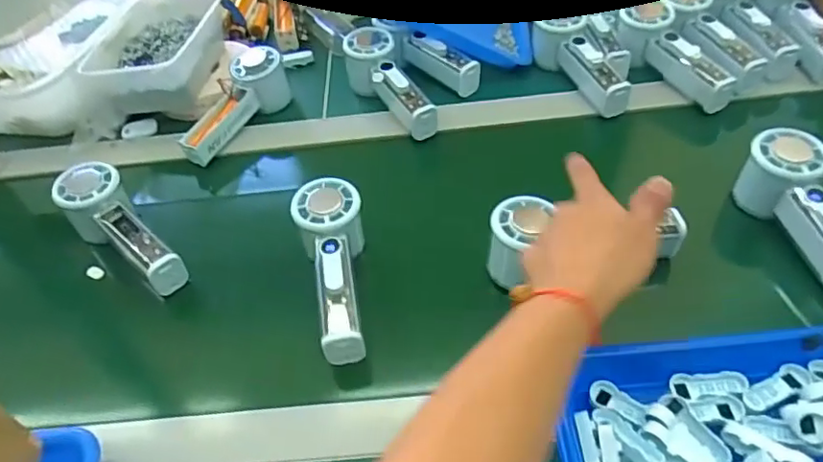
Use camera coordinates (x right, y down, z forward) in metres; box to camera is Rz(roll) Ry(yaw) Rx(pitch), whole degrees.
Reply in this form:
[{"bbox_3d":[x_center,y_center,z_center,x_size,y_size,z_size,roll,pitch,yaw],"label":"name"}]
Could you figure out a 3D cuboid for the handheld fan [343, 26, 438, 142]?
[{"bbox_3d":[-0.023,-0.163,0.646,0.058,0.062,0.162,-28,65,-18],"label":"handheld fan"}]

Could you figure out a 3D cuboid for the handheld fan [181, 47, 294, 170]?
[{"bbox_3d":[-0.196,-0.138,0.643,0.047,0.061,0.151,23,67,26],"label":"handheld fan"}]

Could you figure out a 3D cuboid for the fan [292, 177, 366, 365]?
[{"bbox_3d":[-0.062,0.033,0.471,0.052,0.050,0.153,-9,61,-1],"label":"fan"}]

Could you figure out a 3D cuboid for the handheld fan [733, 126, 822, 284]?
[{"bbox_3d":[0.322,-0.007,0.463,0.046,0.061,0.151,-12,61,-4],"label":"handheld fan"}]

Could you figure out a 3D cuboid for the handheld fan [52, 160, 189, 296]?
[{"bbox_3d":[-0.262,0.000,0.525,0.153,0.056,0.053,38,60,18],"label":"handheld fan"}]

